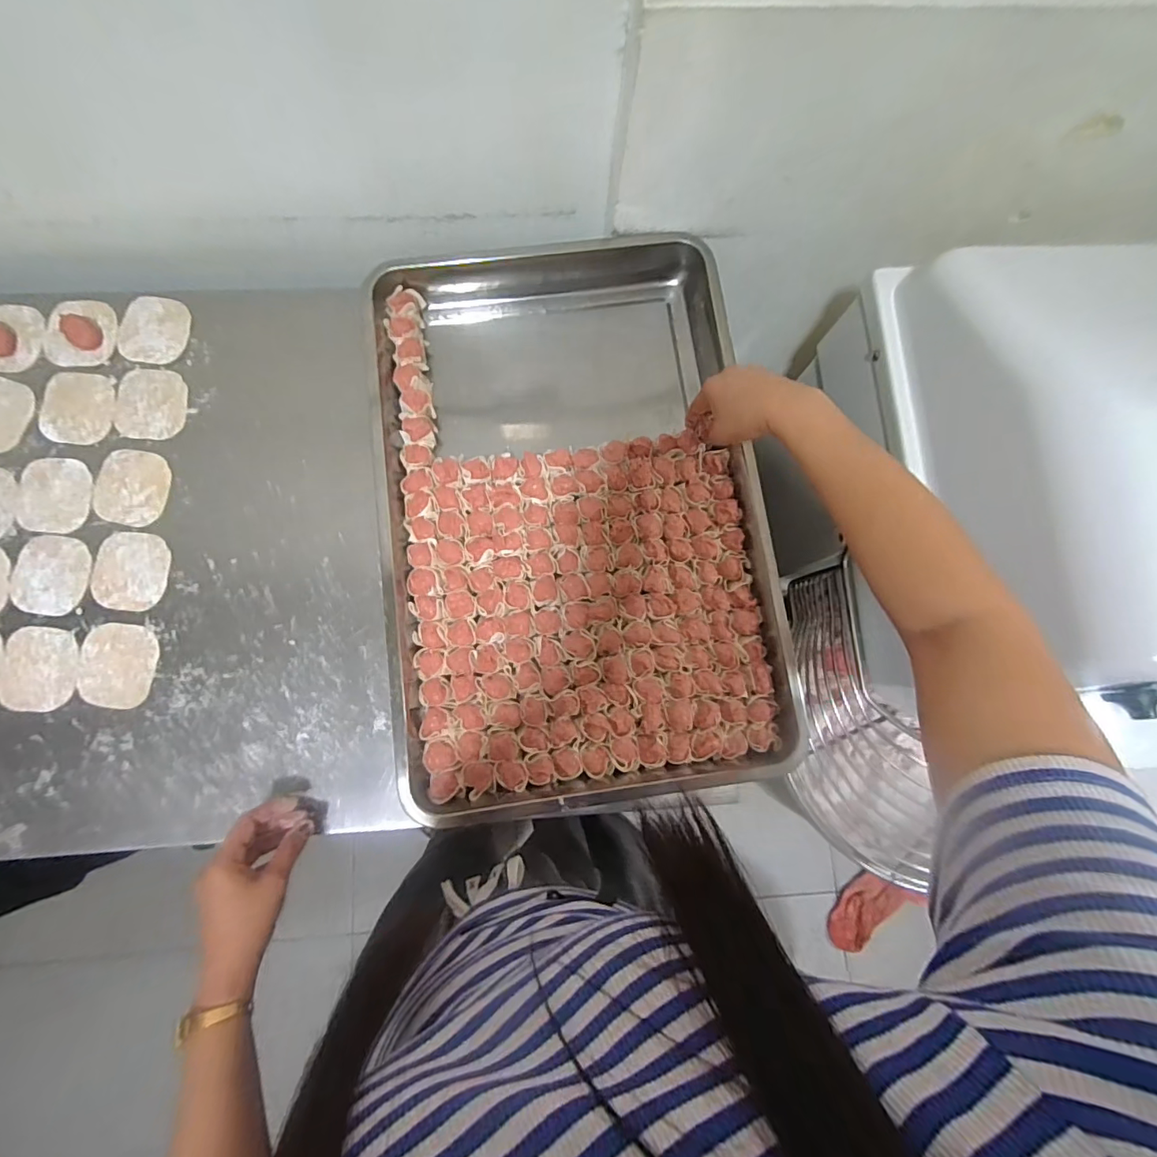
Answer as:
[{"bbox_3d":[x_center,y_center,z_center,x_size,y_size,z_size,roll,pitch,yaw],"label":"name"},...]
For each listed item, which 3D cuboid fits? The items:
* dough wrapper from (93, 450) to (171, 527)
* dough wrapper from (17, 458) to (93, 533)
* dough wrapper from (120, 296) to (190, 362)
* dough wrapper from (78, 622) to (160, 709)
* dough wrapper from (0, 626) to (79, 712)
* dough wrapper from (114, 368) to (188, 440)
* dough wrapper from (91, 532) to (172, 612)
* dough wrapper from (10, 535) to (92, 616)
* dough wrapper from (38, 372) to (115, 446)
[{"bbox_3d":[-0.484,-0.099,0.537,0.076,0.004,0.080,11,80,-3],"label":"dough wrapper"},{"bbox_3d":[-0.562,-0.090,0.533,0.073,0.004,0.081,-1,81,-4],"label":"dough wrapper"},{"bbox_3d":[-0.485,-0.284,0.568,0.071,0.004,0.080,11,80,-3],"label":"dough wrapper"},{"bbox_3d":[-0.471,0.088,0.507,0.074,0.006,0.082,3,79,-3],"label":"dough wrapper"},{"bbox_3d":[-0.549,0.092,0.503,0.077,0.006,0.083,1,81,-4],"label":"dough wrapper"},{"bbox_3d":[-0.478,-0.195,0.555,0.075,0.004,0.082,-1,81,-5],"label":"dough wrapper"},{"bbox_3d":[-0.472,-0.008,0.523,0.074,0.004,0.082,4,81,-4],"label":"dough wrapper"},{"bbox_3d":[-0.553,-0.004,0.520,0.077,0.007,0.081,3,81,-4],"label":"dough wrapper"},{"bbox_3d":[-0.557,-0.189,0.553,0.078,0.004,0.081,2,81,-4],"label":"dough wrapper"}]

